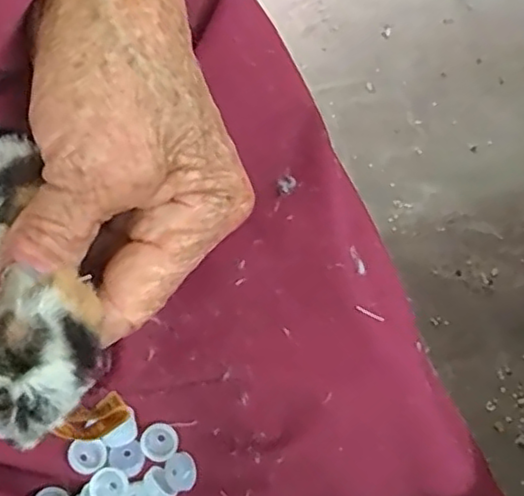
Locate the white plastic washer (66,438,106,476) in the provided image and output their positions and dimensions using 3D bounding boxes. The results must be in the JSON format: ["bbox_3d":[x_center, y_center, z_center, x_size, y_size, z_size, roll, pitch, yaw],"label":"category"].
[{"bbox_3d":[-0.078,0.093,0.294,0.015,0.007,0.015,0,65,1],"label":"white plastic washer"}]

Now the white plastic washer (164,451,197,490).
[{"bbox_3d":[-0.037,0.103,0.302,0.015,0.006,0.016,0,65,1],"label":"white plastic washer"}]

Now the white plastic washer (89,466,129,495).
[{"bbox_3d":[-0.068,0.106,0.294,0.016,0.006,0.016,0,65,1],"label":"white plastic washer"}]

